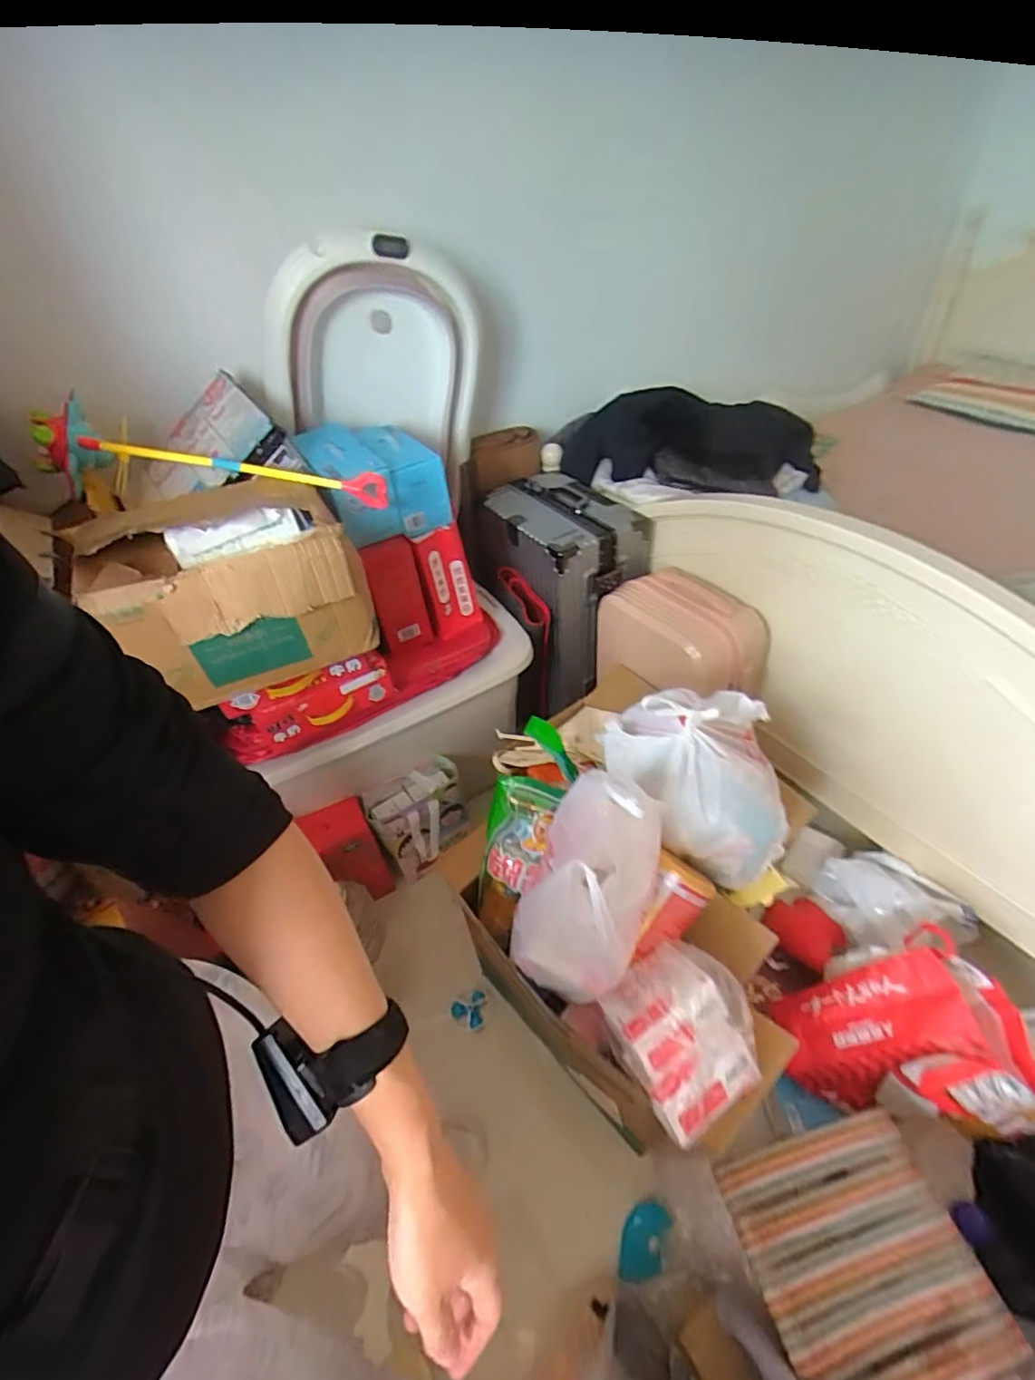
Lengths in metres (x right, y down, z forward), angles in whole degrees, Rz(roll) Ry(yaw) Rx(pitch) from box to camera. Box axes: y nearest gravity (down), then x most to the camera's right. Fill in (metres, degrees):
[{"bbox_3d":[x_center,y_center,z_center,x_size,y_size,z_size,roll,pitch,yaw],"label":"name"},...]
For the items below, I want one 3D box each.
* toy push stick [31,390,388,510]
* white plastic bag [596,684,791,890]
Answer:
[{"bbox_3d":[-0.530,-0.393,1.010,0.597,0.153,0.069,7,43,-4],"label":"toy push stick"},{"bbox_3d":[0.293,0.153,0.947,0.267,0.246,0.252,-4,43,2],"label":"white plastic bag"}]

